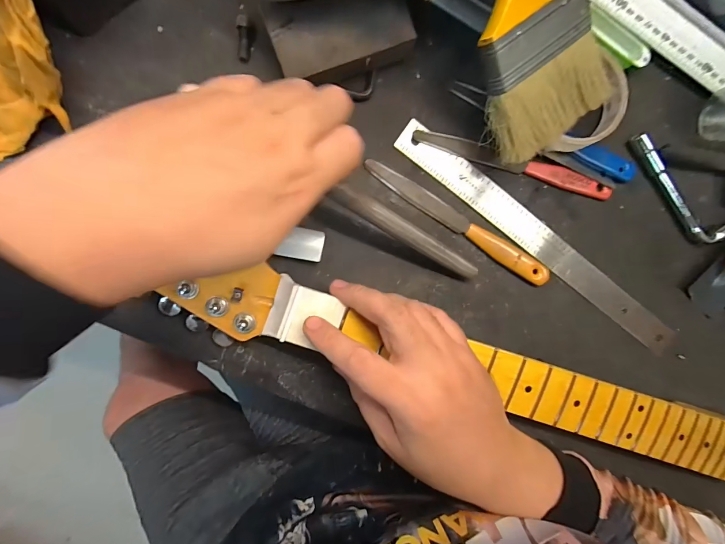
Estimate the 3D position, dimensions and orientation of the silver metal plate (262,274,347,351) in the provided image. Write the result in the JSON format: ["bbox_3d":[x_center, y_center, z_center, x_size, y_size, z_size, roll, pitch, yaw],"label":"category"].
[{"bbox_3d":[-0.042,0.033,0.255,0.052,0.013,0.045,18,94,-8],"label":"silver metal plate"}]

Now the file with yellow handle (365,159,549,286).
[{"bbox_3d":[0.084,-0.040,0.293,0.183,0.009,0.021,30,89,-9],"label":"file with yellow handle"}]

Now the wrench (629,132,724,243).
[{"bbox_3d":[0.286,-0.073,0.313,0.127,0.016,0.027,41,88,-9],"label":"wrench"}]

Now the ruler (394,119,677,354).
[{"bbox_3d":[0.165,-0.023,0.309,0.320,0.005,0.035,34,87,-9],"label":"ruler"}]

